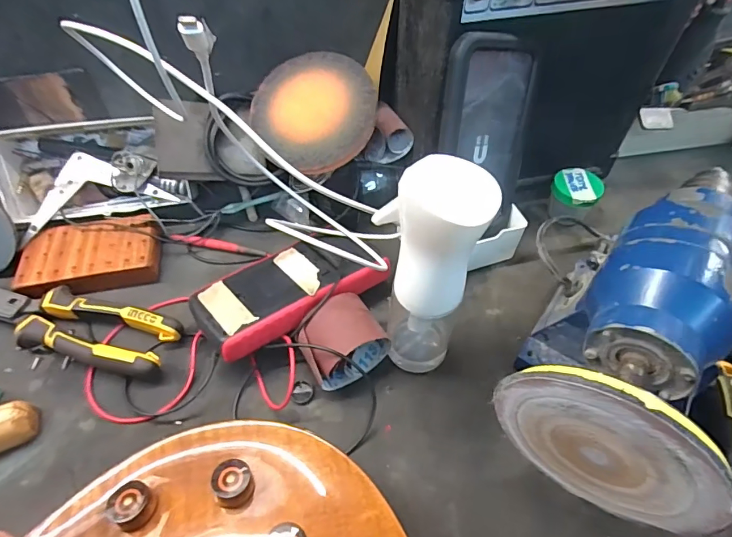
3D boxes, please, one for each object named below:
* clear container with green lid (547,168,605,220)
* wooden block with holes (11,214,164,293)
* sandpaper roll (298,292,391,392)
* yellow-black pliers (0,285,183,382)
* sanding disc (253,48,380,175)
[{"bbox_3d":[0.225,-0.074,0.492,0.048,0.050,0.057,35,60,24],"label":"clear container with green lid"},{"bbox_3d":[-0.267,-0.013,0.441,0.123,0.030,0.076,-9,53,-7],"label":"wooden block with holes"},{"bbox_3d":[-0.021,0.061,0.375,0.067,0.046,0.055,-33,59,-23],"label":"sandpaper roll"},{"bbox_3d":[-0.266,0.048,0.391,0.202,0.028,0.053,11,53,8],"label":"yellow-black pliers"},{"bbox_3d":[-0.048,-0.153,0.425,0.110,0.015,0.121,-3,75,11],"label":"sanding disc"}]

